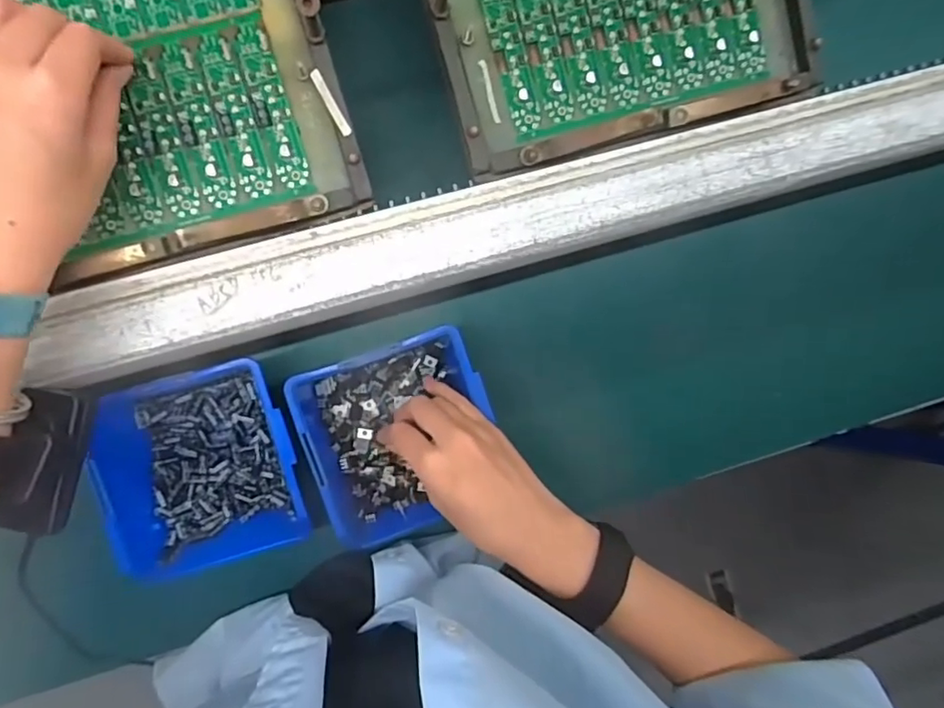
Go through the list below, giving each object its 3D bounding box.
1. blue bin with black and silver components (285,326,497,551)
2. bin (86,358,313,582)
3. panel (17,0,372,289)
[{"bbox_3d":[-0.048,0.061,0.413,0.123,0.058,0.129,-19,92,-5],"label":"blue bin with black and silver components"},{"bbox_3d":[-0.176,0.074,0.403,0.111,0.061,0.133,-10,97,-5],"label":"bin"},{"bbox_3d":[-0.185,-0.136,0.303,0.221,0.033,0.179,-17,92,-5],"label":"panel"}]

